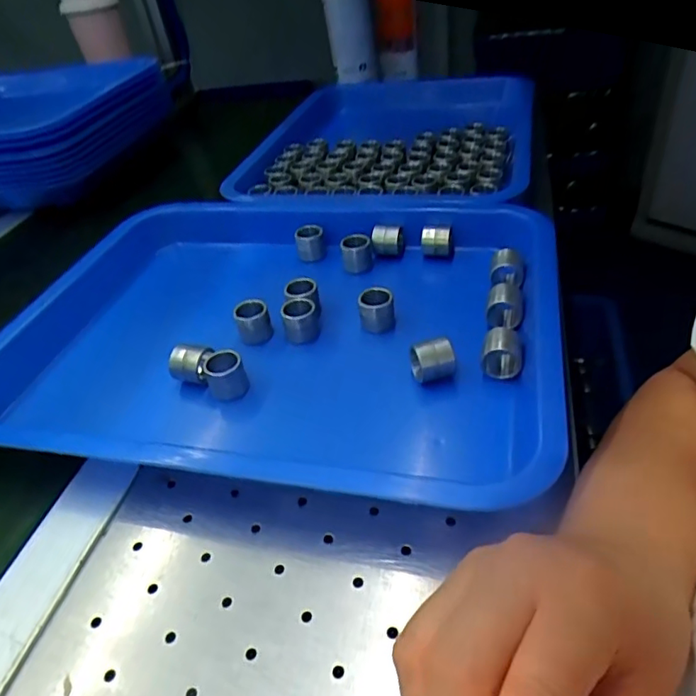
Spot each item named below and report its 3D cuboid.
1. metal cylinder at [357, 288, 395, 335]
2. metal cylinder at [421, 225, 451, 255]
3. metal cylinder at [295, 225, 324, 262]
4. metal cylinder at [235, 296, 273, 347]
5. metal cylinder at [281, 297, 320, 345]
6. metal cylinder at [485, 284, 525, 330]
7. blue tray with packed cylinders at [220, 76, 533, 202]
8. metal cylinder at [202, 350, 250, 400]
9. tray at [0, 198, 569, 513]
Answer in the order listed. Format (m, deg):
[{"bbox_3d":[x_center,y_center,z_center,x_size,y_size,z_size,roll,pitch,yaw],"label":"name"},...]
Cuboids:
[{"bbox_3d":[0.021,-0.026,0.409,0.024,0.027,0.027,-6,39,2],"label":"metal cylinder"},{"bbox_3d":[0.076,-0.092,0.483,0.024,0.032,0.032,0,40,9],"label":"metal cylinder"},{"bbox_3d":[-0.034,-0.095,0.504,0.024,0.025,0.022,-10,39,-3],"label":"metal cylinder"},{"bbox_3d":[-0.069,-0.018,0.412,0.023,0.027,0.026,-19,41,-13],"label":"metal cylinder"},{"bbox_3d":[-0.034,-0.019,0.410,0.024,0.023,0.031,-9,39,-1],"label":"metal cylinder"},{"bbox_3d":[0.111,-0.030,0.395,0.024,0.022,0.027,2,40,12],"label":"metal cylinder"},{"bbox_3d":[0.064,-0.236,0.686,0.307,0.071,0.401,7,42,17],"label":"blue tray with packed cylinders"},{"bbox_3d":[-0.081,0.019,0.373,0.024,0.030,0.025,-20,41,-15],"label":"metal cylinder"},{"bbox_3d":[-0.048,-0.022,0.412,0.368,0.041,0.305,4,41,14],"label":"tray"}]

